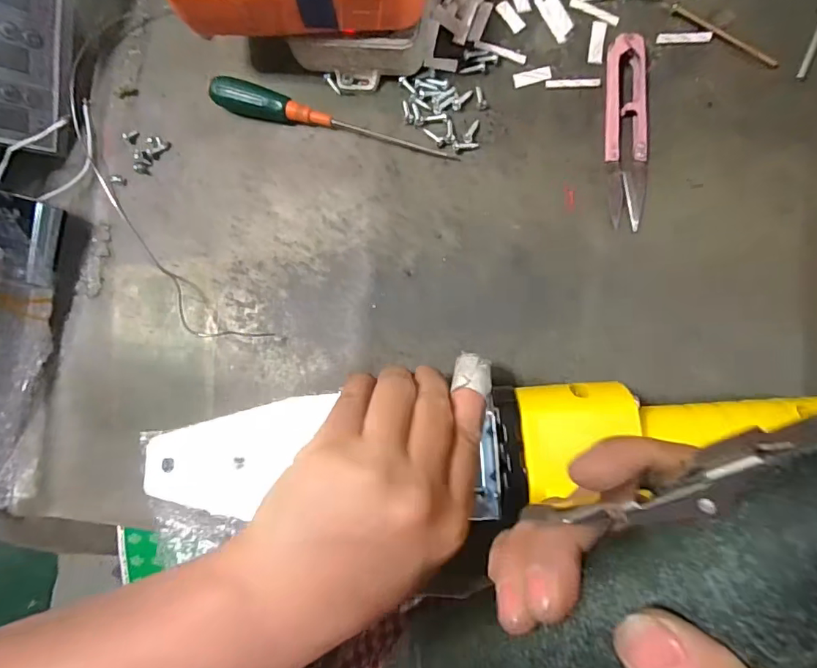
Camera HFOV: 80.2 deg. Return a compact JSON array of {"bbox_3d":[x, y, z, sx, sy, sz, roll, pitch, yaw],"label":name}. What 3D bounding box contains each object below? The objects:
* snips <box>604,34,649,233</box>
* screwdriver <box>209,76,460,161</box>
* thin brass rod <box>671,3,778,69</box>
[{"bbox_3d":[0.117,-0.108,0.260,0.022,0.008,0.102,1,86,6],"label":"snips"},{"bbox_3d":[-0.043,-0.122,0.276,0.142,0.015,0.017,15,87,7],"label":"screwdriver"},{"bbox_3d":[0.171,-0.162,0.262,0.063,0.004,0.005,37,90,7],"label":"thin brass rod"}]

